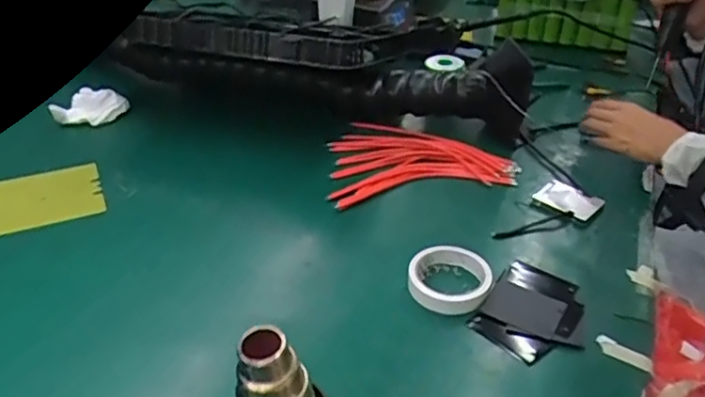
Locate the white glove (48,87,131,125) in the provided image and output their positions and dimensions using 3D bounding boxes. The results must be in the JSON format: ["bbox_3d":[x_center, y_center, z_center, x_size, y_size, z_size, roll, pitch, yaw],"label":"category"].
[{"bbox_3d":[-0.426,-0.148,1.003,0.112,0.024,0.067,1,70,-7],"label":"white glove"}]

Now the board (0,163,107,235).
[{"bbox_3d":[-0.418,-0.002,0.843,0.138,0.005,0.113,-15,44,-18],"label":"board"}]

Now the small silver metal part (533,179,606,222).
[{"bbox_3d":[0.284,0.001,0.805,0.076,0.009,0.050,32,67,35],"label":"small silver metal part"}]

